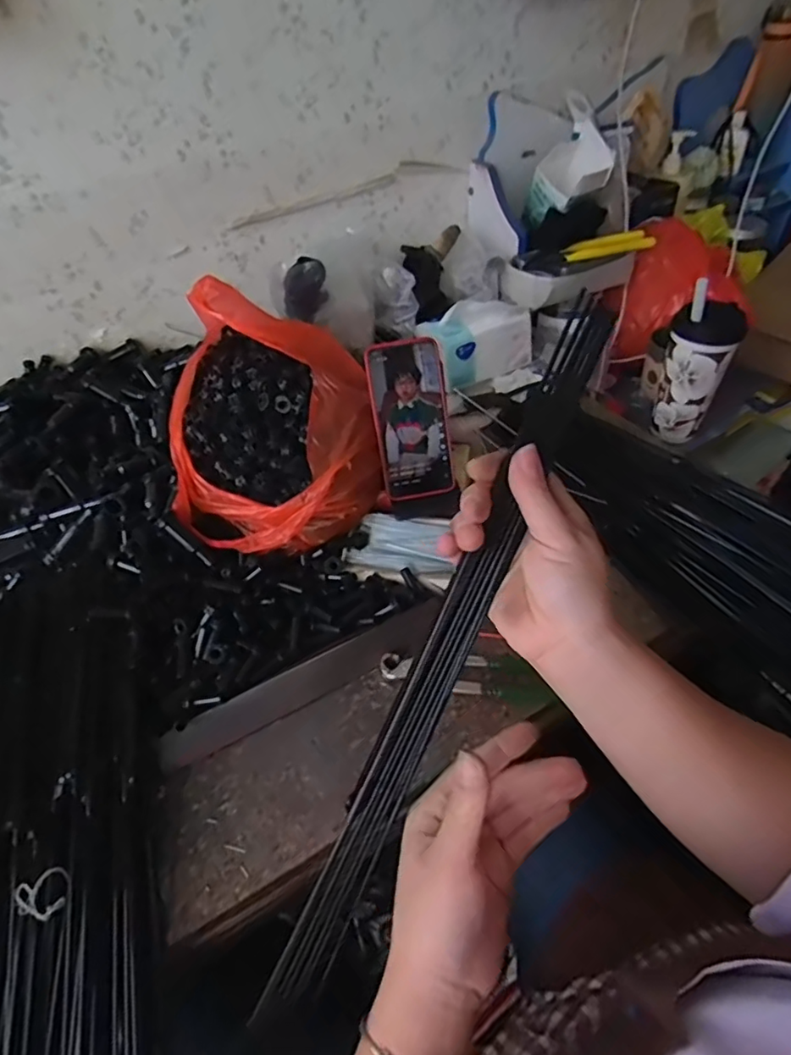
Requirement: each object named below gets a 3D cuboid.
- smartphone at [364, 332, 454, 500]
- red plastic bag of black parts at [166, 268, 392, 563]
[{"bbox_3d":[0.018,-0.114,0.613,0.077,0.162,0.010,-10,14,-4],"label":"smartphone"},{"bbox_3d":[-0.135,-0.123,0.618,0.212,0.168,0.243,-10,46,-4],"label":"red plastic bag of black parts"}]

